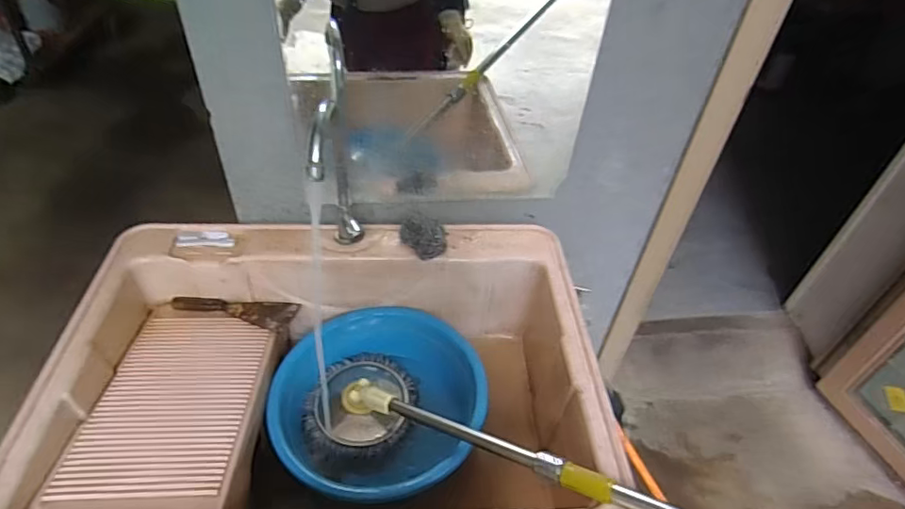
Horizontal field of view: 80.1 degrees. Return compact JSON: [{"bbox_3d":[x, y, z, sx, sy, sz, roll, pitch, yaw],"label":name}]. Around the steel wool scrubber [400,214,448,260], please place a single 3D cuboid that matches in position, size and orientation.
[{"bbox_3d":[-0.052,-0.033,0.958,0.084,0.047,0.079,-1,45,-4],"label":"steel wool scrubber"}]

